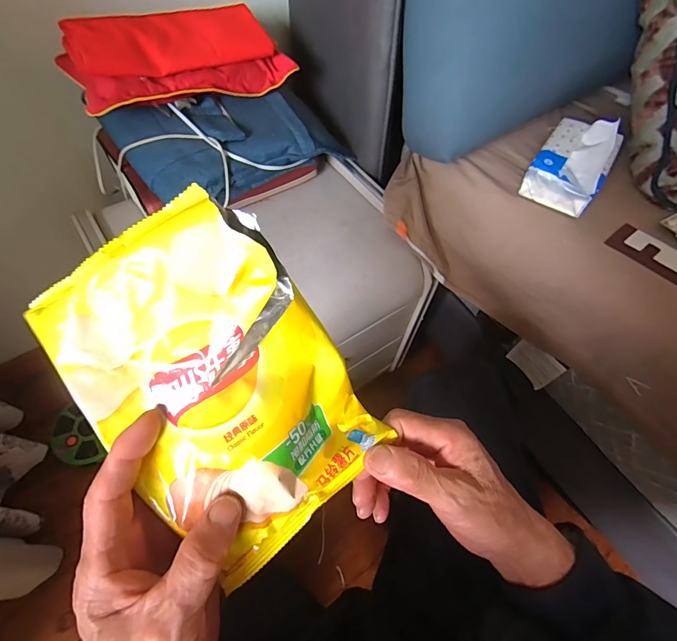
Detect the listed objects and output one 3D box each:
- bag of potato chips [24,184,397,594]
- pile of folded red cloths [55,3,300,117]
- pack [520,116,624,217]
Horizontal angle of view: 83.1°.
[{"bbox_3d":[-0.066,0.040,0.223,0.131,0.032,0.195,-33,102,-3],"label":"bag of potato chips"},{"bbox_3d":[-0.207,-0.347,0.522,0.281,0.093,0.127,-28,65,-19],"label":"pile of folded red cloths"},{"bbox_3d":[0.336,-0.224,0.551,0.096,0.068,0.138,32,62,14],"label":"pack"}]

